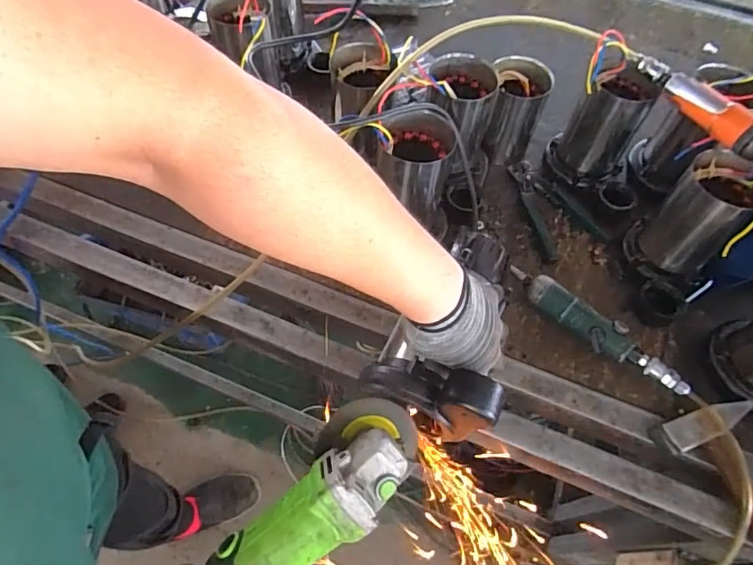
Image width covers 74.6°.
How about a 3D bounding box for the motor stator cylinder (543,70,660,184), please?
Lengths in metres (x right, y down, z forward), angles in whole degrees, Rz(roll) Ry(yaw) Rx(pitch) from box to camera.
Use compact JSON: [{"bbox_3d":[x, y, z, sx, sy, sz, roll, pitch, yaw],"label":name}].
[{"bbox_3d":[0.325,-0.224,0.720,0.108,0.155,0.101,1,63,-1],"label":"motor stator cylinder"}]

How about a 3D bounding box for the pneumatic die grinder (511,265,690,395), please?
[{"bbox_3d":[0.269,0.058,0.622,0.248,0.038,0.042,40,65,19],"label":"pneumatic die grinder"}]

